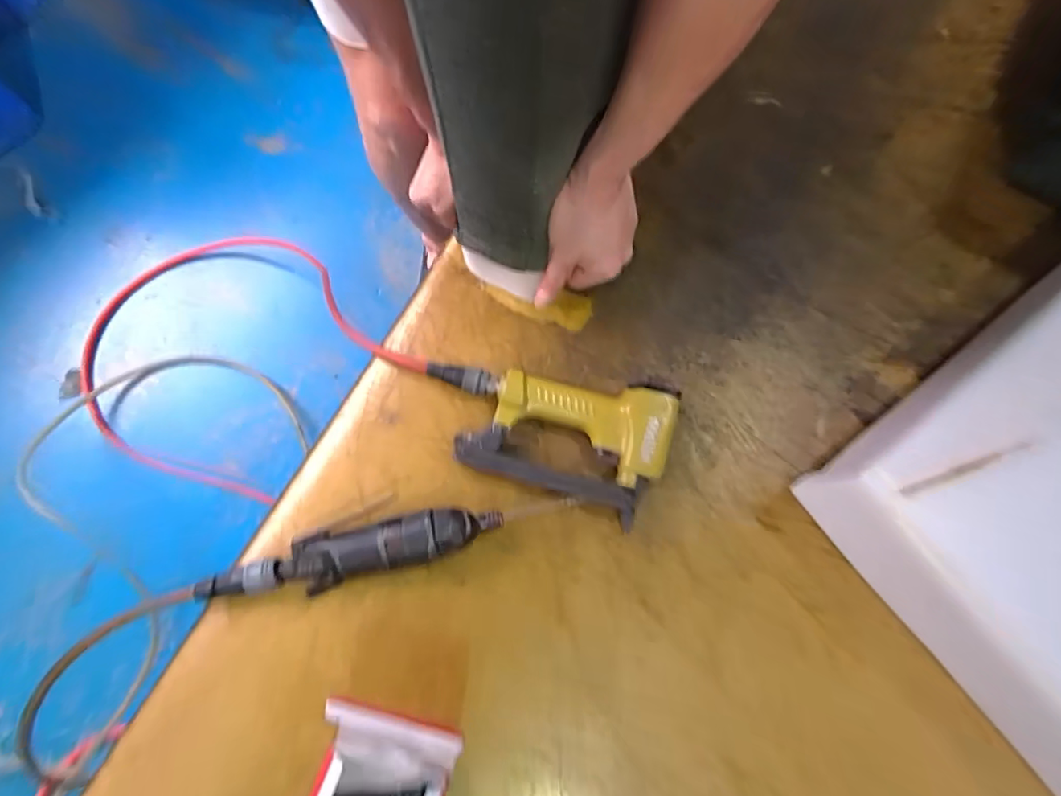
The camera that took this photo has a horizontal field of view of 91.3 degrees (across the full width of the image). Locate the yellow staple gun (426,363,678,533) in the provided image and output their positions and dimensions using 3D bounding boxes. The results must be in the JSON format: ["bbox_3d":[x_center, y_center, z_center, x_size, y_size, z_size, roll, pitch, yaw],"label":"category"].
[{"bbox_3d":[0.011,0.028,0.505,0.238,0.046,0.131,16,76,2],"label":"yellow staple gun"}]

